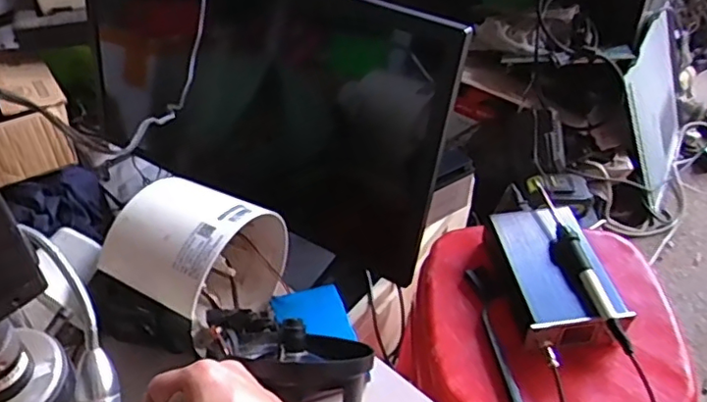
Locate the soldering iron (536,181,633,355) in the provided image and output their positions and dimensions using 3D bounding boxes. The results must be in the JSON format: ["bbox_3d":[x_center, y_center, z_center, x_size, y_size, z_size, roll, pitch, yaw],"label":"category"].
[{"bbox_3d":[0.232,0.062,0.613,0.021,0.024,0.215,-7,43,-7],"label":"soldering iron"}]

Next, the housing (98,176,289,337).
[{"bbox_3d":[-0.138,0.054,0.536,0.099,0.130,0.129,20,47,20],"label":"housing"}]

